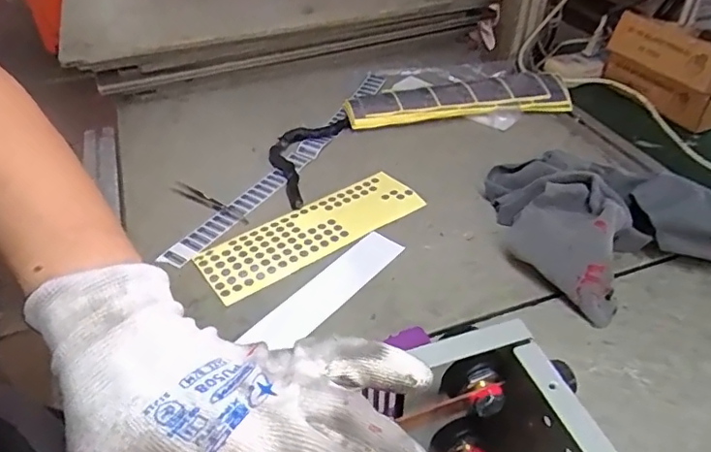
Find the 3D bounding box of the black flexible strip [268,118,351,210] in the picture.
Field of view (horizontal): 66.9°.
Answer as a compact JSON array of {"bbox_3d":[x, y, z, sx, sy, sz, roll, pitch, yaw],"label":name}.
[{"bbox_3d":[-0.071,-0.095,0.691,0.077,0.019,0.186,10,42,13],"label":"black flexible strip"}]

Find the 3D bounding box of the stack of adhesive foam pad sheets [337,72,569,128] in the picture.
[{"bbox_3d":[0.153,-0.195,0.798,0.343,0.026,0.104,-12,42,-11],"label":"stack of adhesive foam pad sheets"}]

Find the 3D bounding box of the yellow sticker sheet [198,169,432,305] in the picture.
[{"bbox_3d":[-0.045,0.002,0.594,0.253,0.008,0.080,-29,48,-28],"label":"yellow sticker sheet"}]

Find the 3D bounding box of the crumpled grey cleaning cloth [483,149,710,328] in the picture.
[{"bbox_3d":[0.251,-0.019,0.585,0.206,0.063,0.228,-18,43,-18],"label":"crumpled grey cleaning cloth"}]

